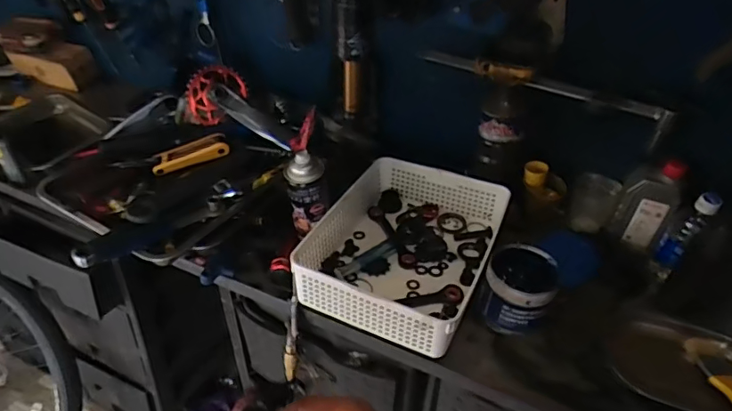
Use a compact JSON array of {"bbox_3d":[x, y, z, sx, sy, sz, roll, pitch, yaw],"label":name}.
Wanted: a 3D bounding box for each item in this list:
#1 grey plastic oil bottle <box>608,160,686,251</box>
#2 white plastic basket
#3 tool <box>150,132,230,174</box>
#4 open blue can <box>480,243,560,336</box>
[{"bbox_3d":[0.456,-0.002,0.839,0.081,0.146,0.047,29,47,28],"label":"grey plastic oil bottle"},{"bbox_3d":[0.065,0.060,0.813,0.252,0.086,0.326,18,42,19],"label":"white plastic basket"},{"bbox_3d":[-0.305,-0.090,0.903,0.128,0.028,0.046,-21,44,-10],"label":"tool"},{"bbox_3d":[0.225,0.123,0.762,0.102,0.080,0.110,26,45,26],"label":"open blue can"}]

